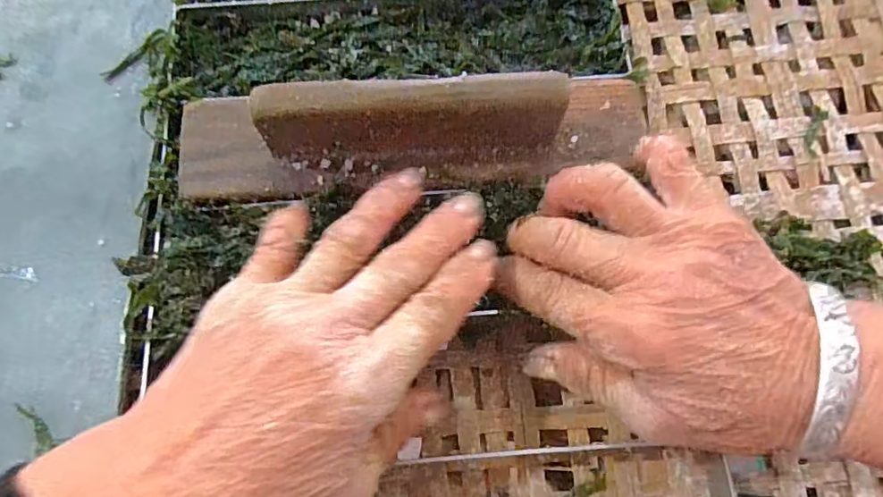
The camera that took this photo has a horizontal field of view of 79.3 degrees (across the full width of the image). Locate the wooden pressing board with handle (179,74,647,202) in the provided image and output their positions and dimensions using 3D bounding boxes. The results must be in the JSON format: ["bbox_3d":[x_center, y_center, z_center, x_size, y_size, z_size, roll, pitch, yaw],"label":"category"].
[{"bbox_3d":[-0.012,-0.057,0.246,0.219,0.057,0.052,-5,69,1],"label":"wooden pressing board with handle"}]

